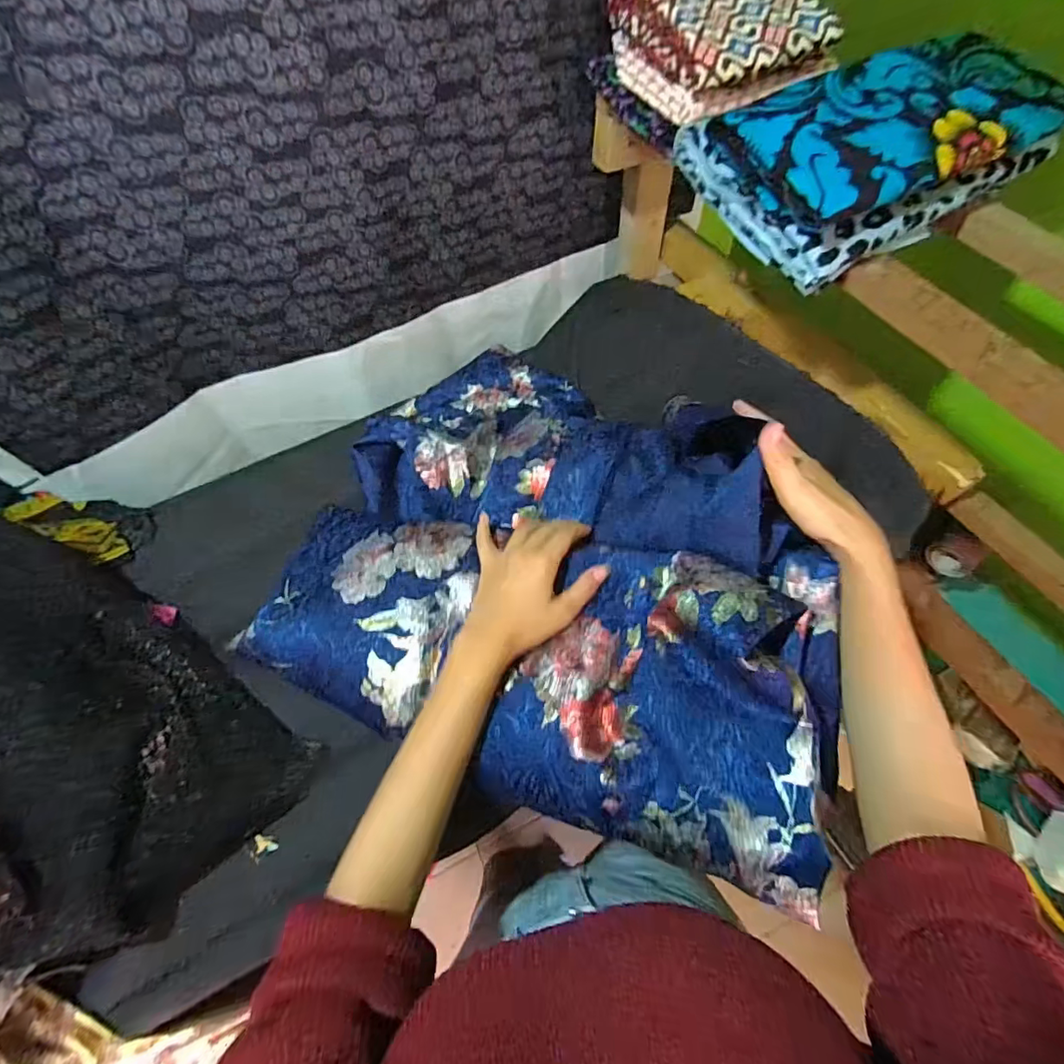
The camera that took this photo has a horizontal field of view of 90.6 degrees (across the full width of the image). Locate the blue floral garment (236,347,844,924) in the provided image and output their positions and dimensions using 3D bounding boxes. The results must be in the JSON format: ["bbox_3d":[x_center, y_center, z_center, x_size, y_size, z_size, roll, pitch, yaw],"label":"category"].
[{"bbox_3d":[0.020,-0.007,0.469,0.466,0.164,0.426,16,62,11],"label":"blue floral garment"}]

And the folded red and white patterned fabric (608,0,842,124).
[{"bbox_3d":[0.187,-0.494,0.524,0.162,0.067,0.157,-27,63,-13],"label":"folded red and white patterned fabric"}]

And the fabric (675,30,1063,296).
[{"bbox_3d":[0.303,-0.350,0.474,0.280,0.083,0.192,-24,62,-11],"label":"fabric"}]

